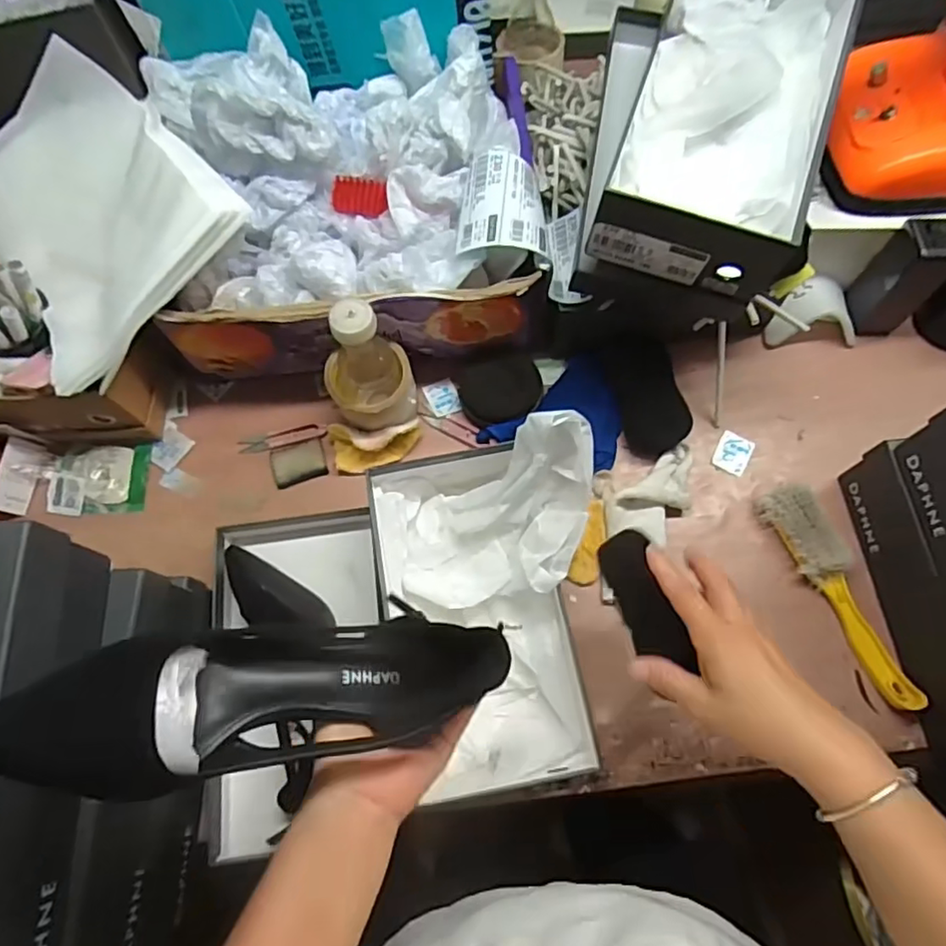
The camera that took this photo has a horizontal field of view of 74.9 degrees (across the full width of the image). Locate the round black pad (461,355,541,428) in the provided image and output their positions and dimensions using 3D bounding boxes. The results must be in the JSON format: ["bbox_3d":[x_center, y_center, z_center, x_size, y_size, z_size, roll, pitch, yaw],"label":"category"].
[{"bbox_3d":[0.031,-0.095,0.692,0.089,0.022,0.089,-1,70,2],"label":"round black pad"}]

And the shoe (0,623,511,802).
[{"bbox_3d":[-0.105,0.113,0.320,0.238,0.087,0.072,4,65,-37],"label":"shoe"}]

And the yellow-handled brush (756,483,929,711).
[{"bbox_3d":[0.363,0.113,0.600,0.051,0.030,0.225,-24,71,-7],"label":"yellow-handled brush"}]

